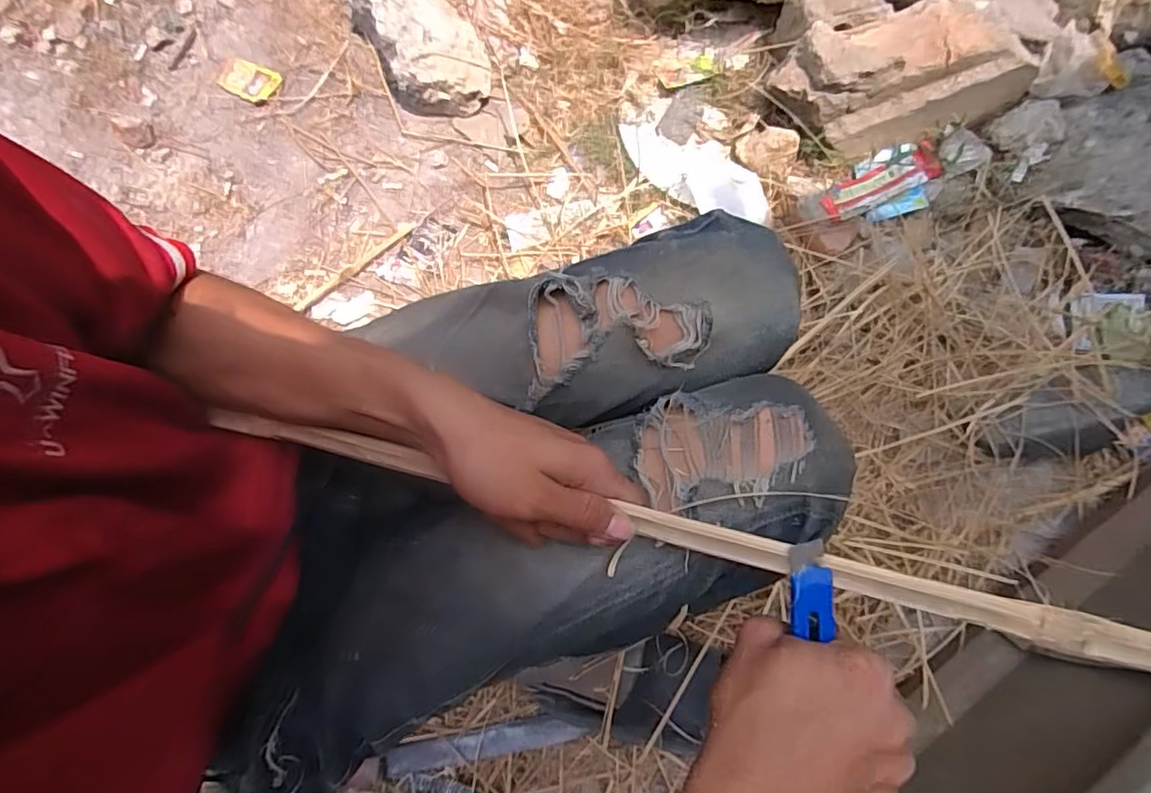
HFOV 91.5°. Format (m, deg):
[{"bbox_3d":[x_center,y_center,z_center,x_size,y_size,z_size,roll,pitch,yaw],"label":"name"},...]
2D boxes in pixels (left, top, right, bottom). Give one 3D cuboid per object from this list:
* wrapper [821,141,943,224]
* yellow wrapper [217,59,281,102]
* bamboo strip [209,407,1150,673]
[{"bbox_3d":[0.473,-0.334,0.882,0.200,0.030,0.062,-24,77,-6],"label":"wrapper"},{"bbox_3d":[-0.575,-0.558,0.987,0.103,0.017,0.058,20,76,5],"label":"yellow wrapper"},{"bbox_3d":[0.053,0.077,0.327,0.626,0.012,0.018,12,75,13],"label":"bamboo strip"}]

